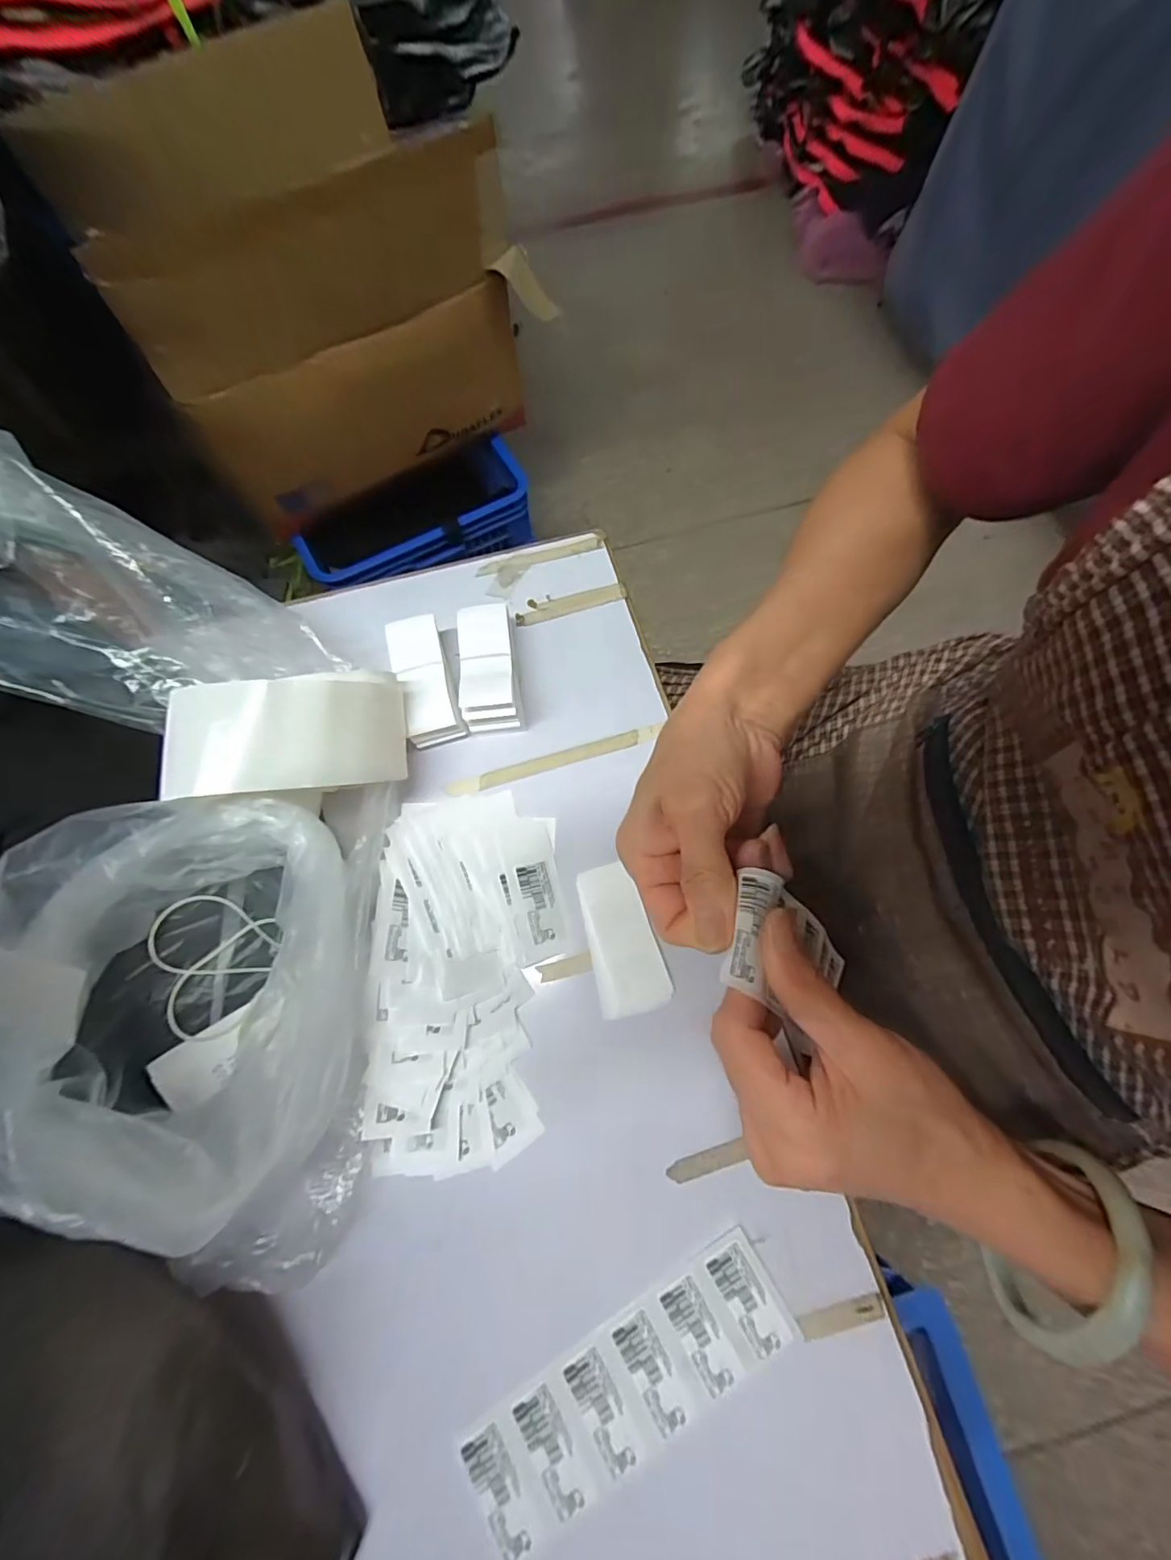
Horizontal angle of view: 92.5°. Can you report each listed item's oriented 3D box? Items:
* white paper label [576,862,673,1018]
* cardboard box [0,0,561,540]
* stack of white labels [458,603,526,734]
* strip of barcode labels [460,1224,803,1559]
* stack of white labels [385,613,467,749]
[{"bbox_3d":[0.020,0.084,0.305,0.038,0.008,0.079,-12,71,-2],"label":"white paper label"},{"bbox_3d":[-0.414,-0.771,0.864,0.532,0.370,0.453,-28,73,-8],"label":"cardboard box"},{"bbox_3d":[-0.059,-0.068,0.347,0.034,0.029,0.079,-9,71,-2],"label":"stack of white labels"},{"bbox_3d":[0.021,0.266,0.247,0.148,0.005,0.047,-31,73,-8],"label":"strip of barcode labels"},{"bbox_3d":[-0.098,-0.059,0.344,0.031,0.027,0.082,-18,71,-4],"label":"stack of white labels"}]

